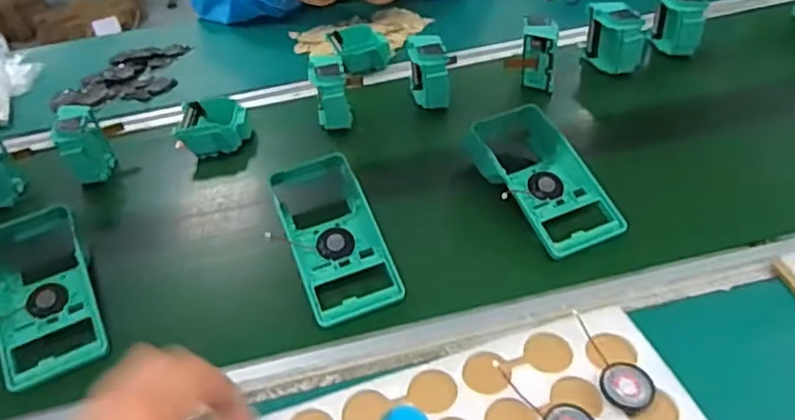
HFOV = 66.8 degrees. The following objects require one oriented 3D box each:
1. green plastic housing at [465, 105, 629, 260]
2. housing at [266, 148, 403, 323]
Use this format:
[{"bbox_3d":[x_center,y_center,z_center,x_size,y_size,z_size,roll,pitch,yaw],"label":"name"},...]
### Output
[{"bbox_3d":[0.139,-0.038,0.597,0.093,0.048,0.188,-21,43,-15],"label":"green plastic housing"},{"bbox_3d":[-0.063,0.021,0.566,0.084,0.048,0.185,-18,43,-12],"label":"housing"}]

